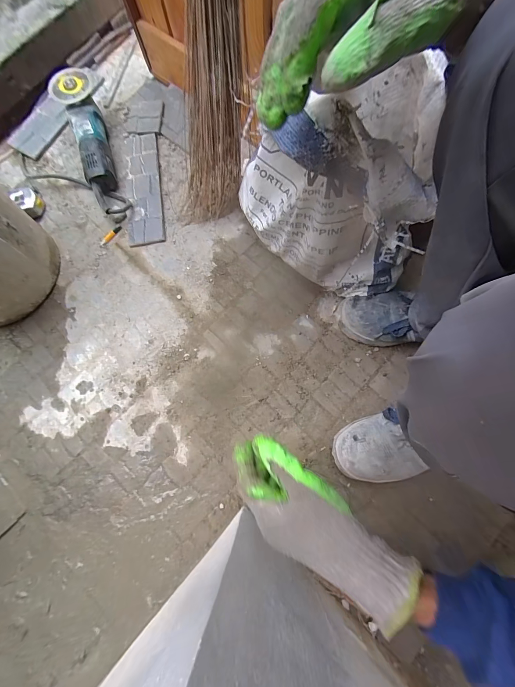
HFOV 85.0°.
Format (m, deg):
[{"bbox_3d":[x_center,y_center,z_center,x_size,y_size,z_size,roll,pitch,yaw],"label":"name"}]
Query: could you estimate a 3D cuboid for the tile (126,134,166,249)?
[{"bbox_3d":[-0.266,-0.364,0.650,0.079,0.011,0.310,-8,79,1],"label":"tile"}]

